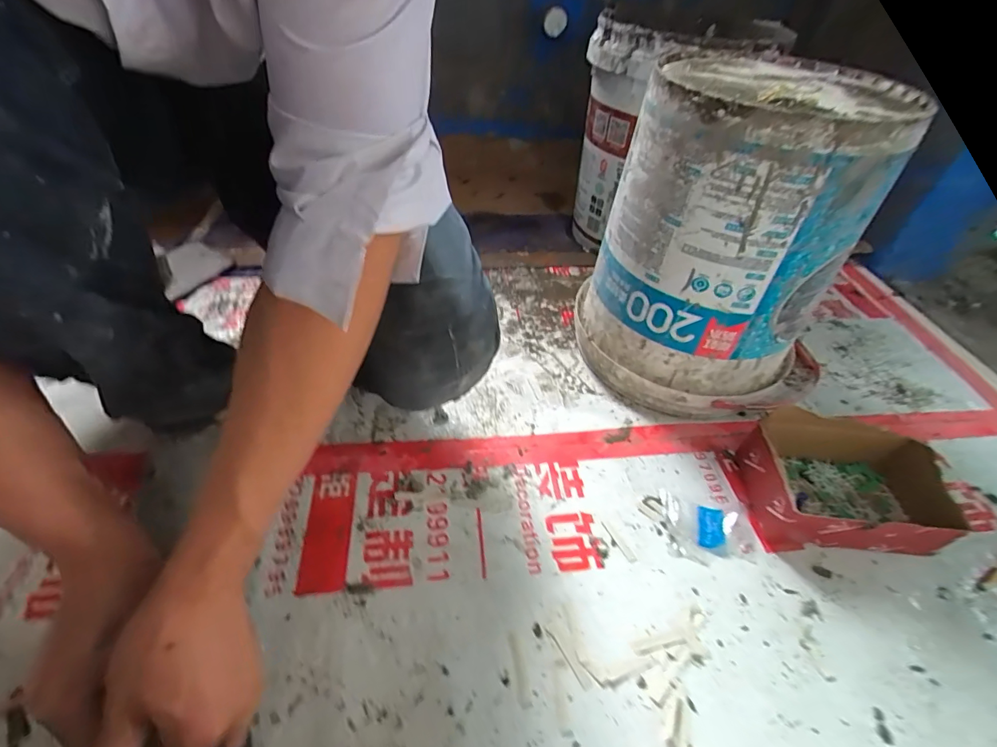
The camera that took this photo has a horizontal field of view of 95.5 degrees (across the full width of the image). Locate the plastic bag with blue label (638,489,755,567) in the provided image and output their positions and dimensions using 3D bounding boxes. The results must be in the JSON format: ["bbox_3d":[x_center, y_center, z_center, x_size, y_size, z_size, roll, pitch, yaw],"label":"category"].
[{"bbox_3d":[0.224,0.170,0.505,0.119,0.013,0.078,9,46,5],"label":"plastic bag with blue label"}]

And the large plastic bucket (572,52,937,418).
[{"bbox_3d":[0.282,-0.146,0.567,0.247,0.362,0.269,2,46,-2],"label":"large plastic bucket"}]

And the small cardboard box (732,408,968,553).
[{"bbox_3d":[0.396,0.121,0.510,0.203,0.080,0.126,4,46,0],"label":"small cardboard box"}]

